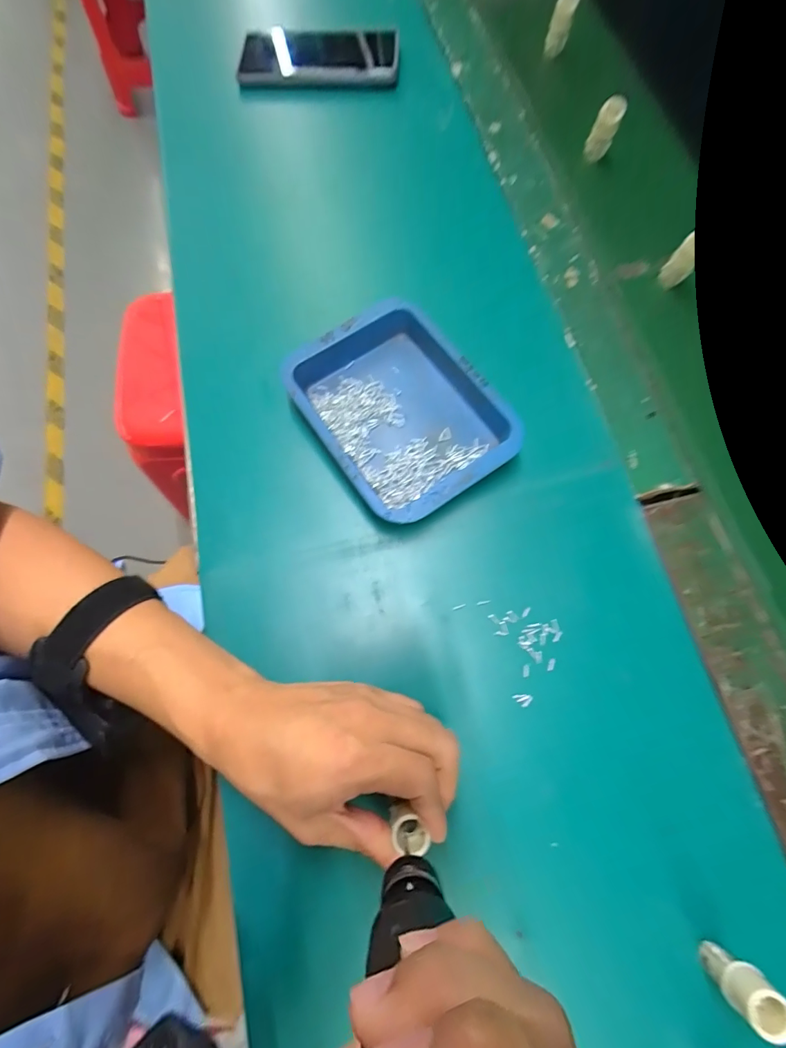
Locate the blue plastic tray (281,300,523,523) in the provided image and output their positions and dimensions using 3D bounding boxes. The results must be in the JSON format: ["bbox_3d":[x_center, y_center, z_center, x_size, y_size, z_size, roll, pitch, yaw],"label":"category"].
[{"bbox_3d":[0.007,-0.084,0.318,0.122,0.027,0.156,-33,74,-12],"label":"blue plastic tray"}]

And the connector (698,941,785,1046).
[{"bbox_3d":[0.170,0.224,0.213,0.017,0.041,0.020,40,74,12],"label":"connector"}]

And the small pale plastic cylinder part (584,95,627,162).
[{"bbox_3d":[0.193,-0.360,0.401,0.021,0.045,0.015,25,74,7],"label":"small pale plastic cylinder part"}]

